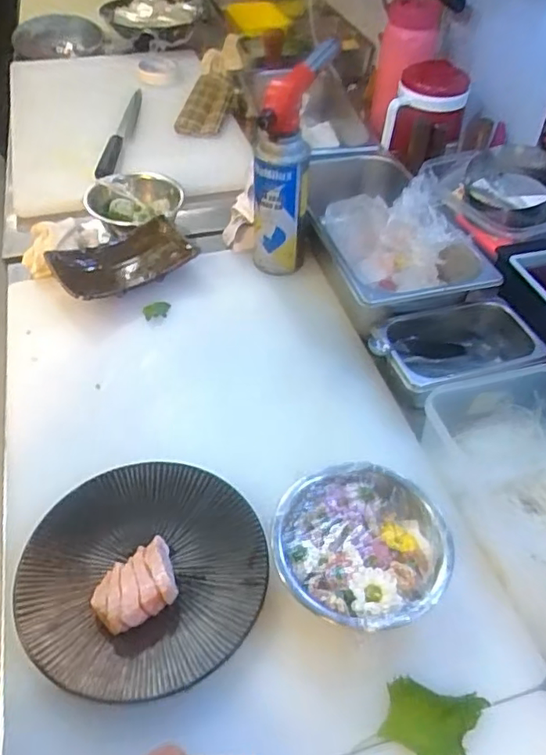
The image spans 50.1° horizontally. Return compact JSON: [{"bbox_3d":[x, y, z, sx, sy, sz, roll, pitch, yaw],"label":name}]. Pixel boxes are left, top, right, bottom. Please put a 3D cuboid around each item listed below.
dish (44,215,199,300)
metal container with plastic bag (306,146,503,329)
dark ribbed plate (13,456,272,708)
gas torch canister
[{"bbox_3d":[-0.188,-0.145,0.750,0.171,0.039,0.108,-30,57,-26],"label":"dish"},{"bbox_3d":[0.143,-0.198,0.771,0.204,0.087,0.333,-10,50,-12],"label":"metal container with plastic bag"},{"bbox_3d":[-0.105,0.158,0.483,0.191,0.032,0.191,0,46,0],"label":"dark ribbed plate"},{"bbox_3d":[0.024,-0.259,0.724,0.065,0.255,0.135,15,50,9],"label":"gas torch canister"}]

